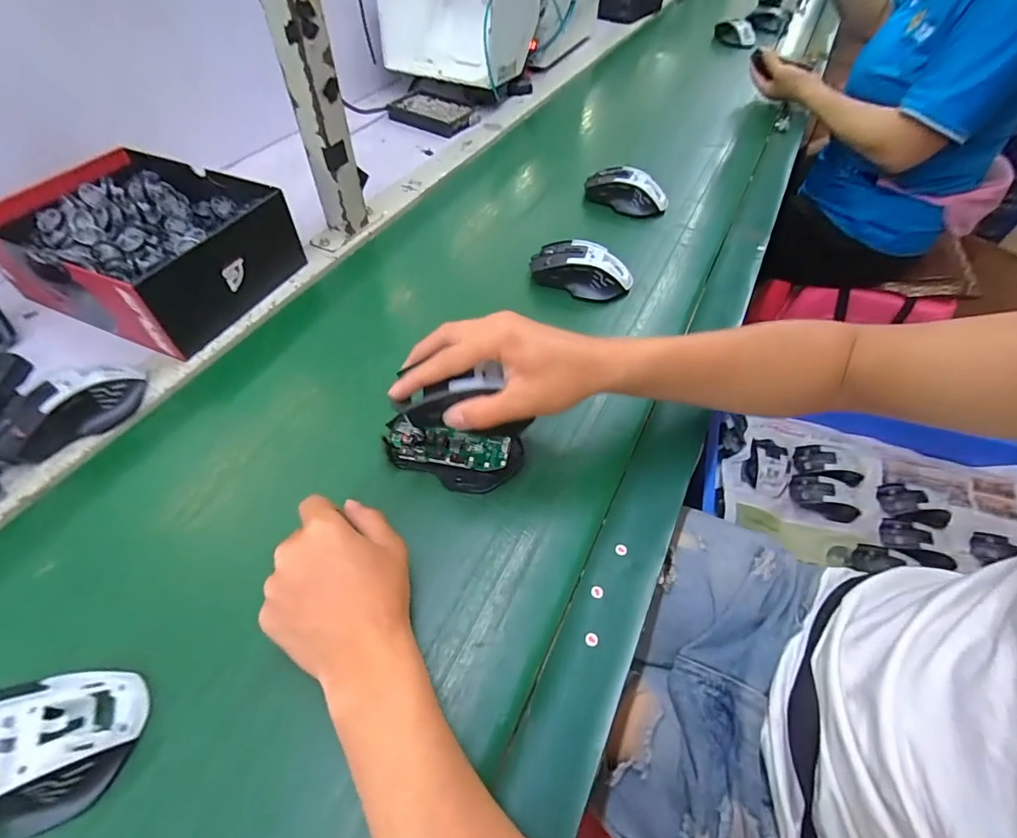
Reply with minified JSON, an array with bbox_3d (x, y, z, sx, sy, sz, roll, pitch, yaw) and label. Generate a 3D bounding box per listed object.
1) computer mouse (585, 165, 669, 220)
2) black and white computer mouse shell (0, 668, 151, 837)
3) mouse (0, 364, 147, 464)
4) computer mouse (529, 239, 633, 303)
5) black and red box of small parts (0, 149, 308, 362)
[{"bbox_3d":[0.164,-0.321,0.663,0.118,0.041,0.061,23,55,15],"label":"computer mouse"},{"bbox_3d":[-0.269,0.182,0.260,0.109,0.036,0.073,-11,54,-10],"label":"black and white computer mouse shell"},{"bbox_3d":[-0.378,-0.012,0.406,0.117,0.038,0.065,-33,60,-24],"label":"mouse"},{"bbox_3d":[0.085,-0.174,0.548,0.118,0.039,0.068,14,53,9],"label":"computer mouse"},{"bbox_3d":[-0.381,-0.187,0.510,0.250,0.082,0.192,20,54,13],"label":"black and red box of small parts"}]

